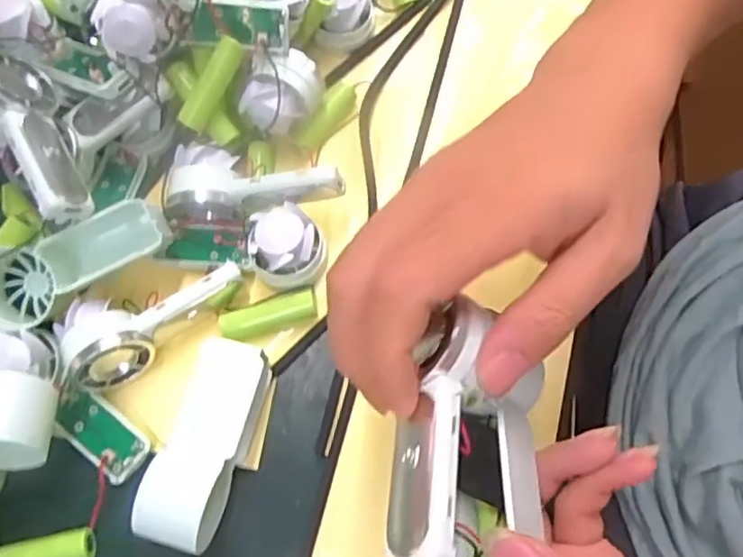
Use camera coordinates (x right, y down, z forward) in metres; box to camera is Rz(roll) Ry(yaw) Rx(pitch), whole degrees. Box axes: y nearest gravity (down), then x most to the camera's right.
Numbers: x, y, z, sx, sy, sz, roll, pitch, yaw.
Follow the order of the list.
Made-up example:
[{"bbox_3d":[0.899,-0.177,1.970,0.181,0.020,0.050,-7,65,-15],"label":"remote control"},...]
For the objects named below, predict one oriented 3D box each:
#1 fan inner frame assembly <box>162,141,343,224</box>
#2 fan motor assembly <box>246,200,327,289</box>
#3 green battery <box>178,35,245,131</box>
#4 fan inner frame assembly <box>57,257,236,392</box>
[{"bbox_3d":[-0.061,-0.050,0.335,0.090,0.038,0.034,1,71,1],"label":"fan inner frame assembly"},{"bbox_3d":[-0.043,-0.017,0.331,0.037,0.027,0.036,0,71,1],"label":"fan motor assembly"},{"bbox_3d":[-0.081,-0.099,0.327,0.011,0.011,0.050,35,102,12],"label":"green battery"},{"bbox_3d":[-0.107,0.021,0.318,0.091,0.030,0.038,-21,72,-7],"label":"fan inner frame assembly"}]

